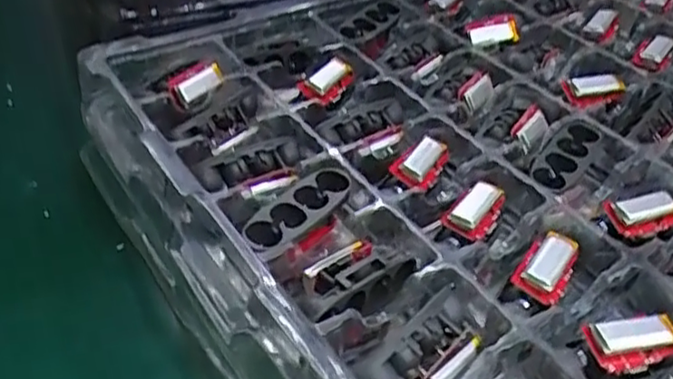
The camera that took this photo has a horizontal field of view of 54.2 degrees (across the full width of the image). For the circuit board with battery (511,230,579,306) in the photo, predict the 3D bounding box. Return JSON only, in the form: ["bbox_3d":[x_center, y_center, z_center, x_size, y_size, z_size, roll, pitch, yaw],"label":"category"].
[{"bbox_3d":[0.091,0.033,0.283,0.018,0.010,0.034,27,46,26],"label":"circuit board with battery"}]

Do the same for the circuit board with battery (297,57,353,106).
[{"bbox_3d":[-0.005,-0.062,0.380,0.036,0.010,0.020,-42,90,-27],"label":"circuit board with battery"}]

